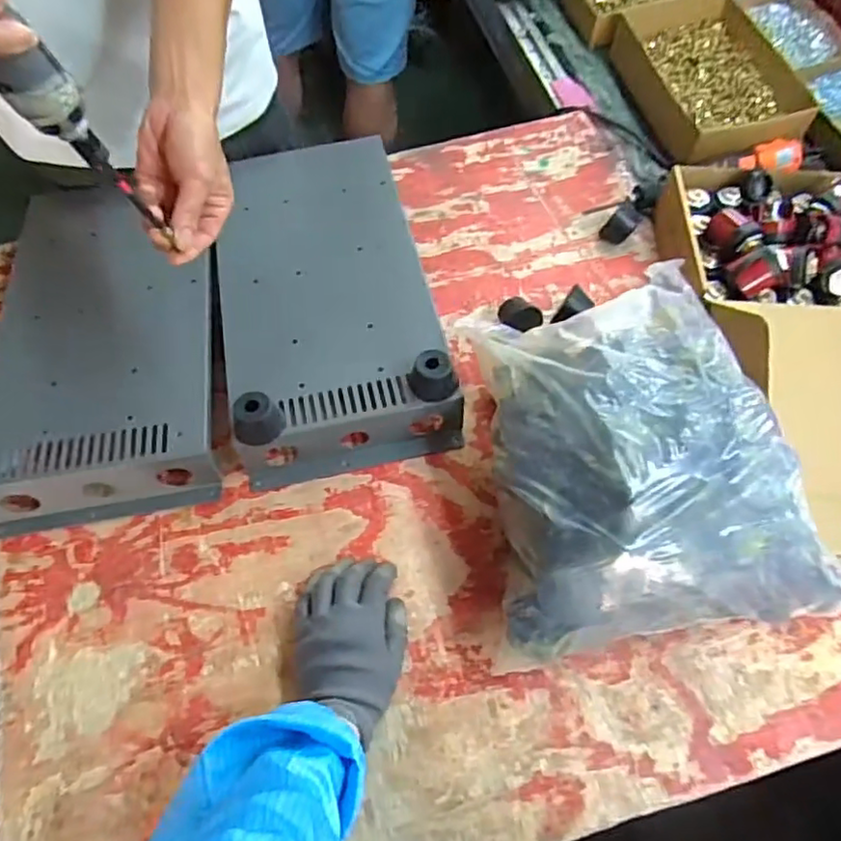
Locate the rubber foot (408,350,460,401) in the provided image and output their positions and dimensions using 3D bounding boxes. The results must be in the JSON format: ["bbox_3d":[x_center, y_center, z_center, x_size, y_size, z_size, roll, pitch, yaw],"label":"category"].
[{"bbox_3d":[0.012,-0.043,0.620,0.044,0.030,0.041,0,66,0],"label":"rubber foot"}]

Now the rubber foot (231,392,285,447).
[{"bbox_3d":[-0.154,-0.001,0.599,0.045,0.032,0.042,-29,69,-12],"label":"rubber foot"}]

